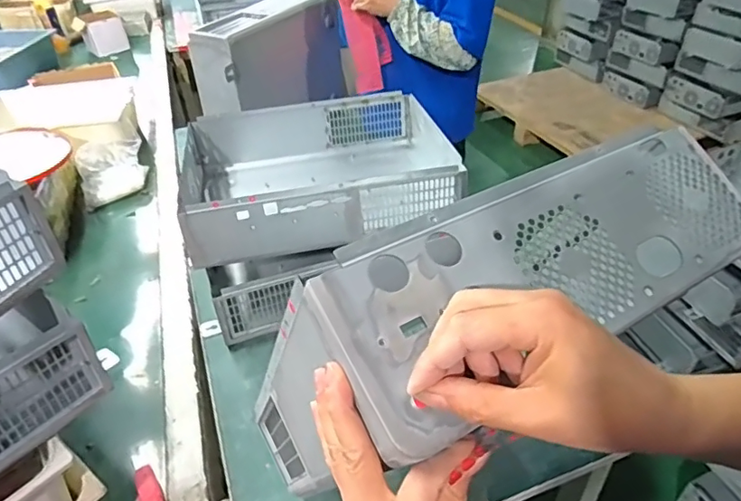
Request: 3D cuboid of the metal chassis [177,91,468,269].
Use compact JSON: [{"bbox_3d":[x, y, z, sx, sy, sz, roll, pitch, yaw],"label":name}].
[{"bbox_3d":[-0.094,-0.137,0.917,0.423,0.123,0.344,-9,40,-9],"label":"metal chassis"}]

